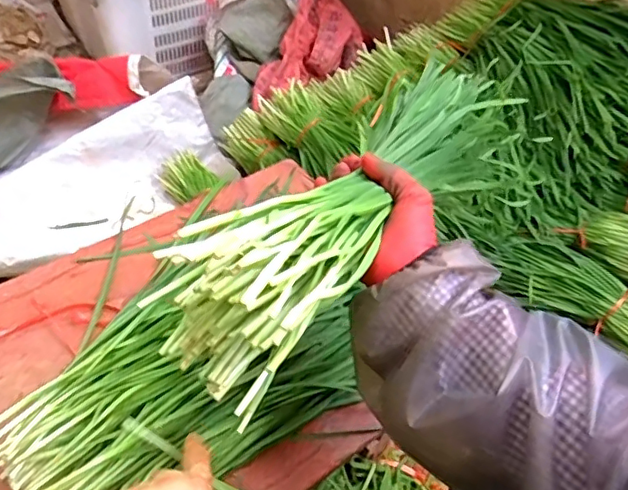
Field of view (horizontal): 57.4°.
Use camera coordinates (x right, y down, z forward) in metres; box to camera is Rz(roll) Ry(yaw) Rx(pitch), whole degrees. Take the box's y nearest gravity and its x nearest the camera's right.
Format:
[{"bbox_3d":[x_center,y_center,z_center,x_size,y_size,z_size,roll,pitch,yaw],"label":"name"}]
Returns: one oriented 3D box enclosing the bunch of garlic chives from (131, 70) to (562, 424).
[{"bbox_3d":[0.056,-0.045,0.496,0.093,0.099,0.425,30,45,18],"label":"bunch of garlic chives"}]

